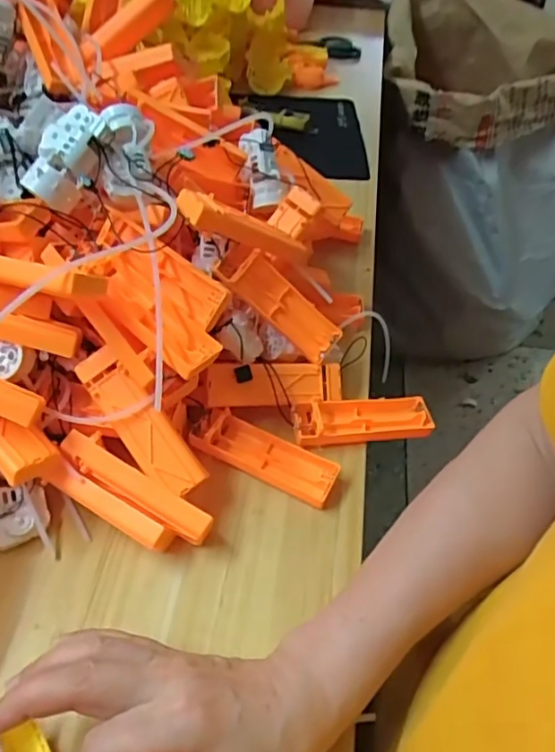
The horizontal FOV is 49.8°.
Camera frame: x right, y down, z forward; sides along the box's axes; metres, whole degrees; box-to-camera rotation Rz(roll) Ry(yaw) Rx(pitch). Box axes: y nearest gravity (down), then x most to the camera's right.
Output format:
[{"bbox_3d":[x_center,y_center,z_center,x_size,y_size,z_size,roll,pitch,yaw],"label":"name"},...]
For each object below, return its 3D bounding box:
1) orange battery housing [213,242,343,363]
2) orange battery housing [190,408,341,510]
[{"bbox_3d":[0.001,-0.057,0.455,0.108,0.031,0.026,40,43,-22],"label":"orange battery housing"},{"bbox_3d":[-0.009,0.058,0.436,0.105,0.024,0.035,20,48,15],"label":"orange battery housing"}]

